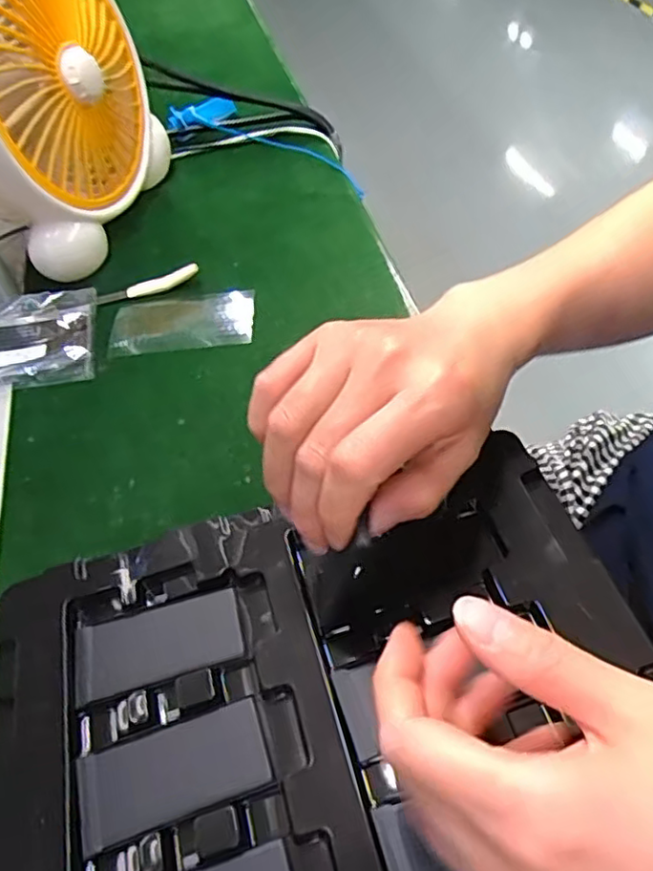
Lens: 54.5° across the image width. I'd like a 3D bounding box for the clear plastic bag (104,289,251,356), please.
[{"bbox_3d":[-0.111,-0.086,0.487,0.110,0.005,0.058,-7,50,6],"label":"clear plastic bag"}]

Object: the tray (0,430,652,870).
[{"bbox_3d":[-0.003,0.121,0.262,0.277,0.021,0.213,-14,51,-6],"label":"tray"}]

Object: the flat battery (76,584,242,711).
[{"bbox_3d":[-0.077,0.095,0.292,0.075,0.006,0.034,-15,51,-7],"label":"flat battery"}]

